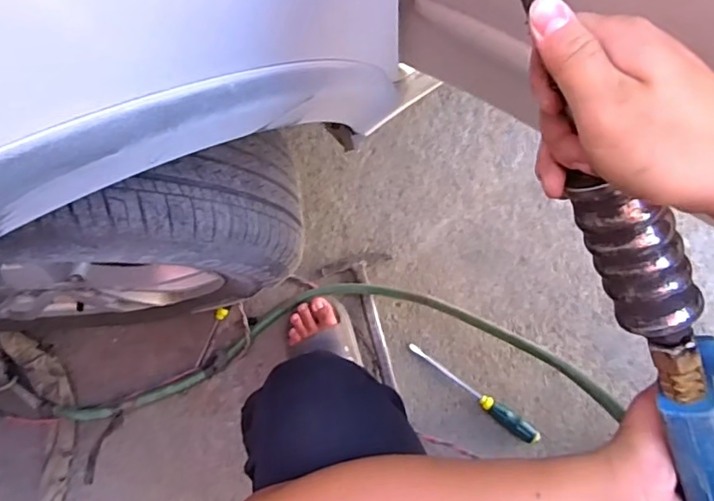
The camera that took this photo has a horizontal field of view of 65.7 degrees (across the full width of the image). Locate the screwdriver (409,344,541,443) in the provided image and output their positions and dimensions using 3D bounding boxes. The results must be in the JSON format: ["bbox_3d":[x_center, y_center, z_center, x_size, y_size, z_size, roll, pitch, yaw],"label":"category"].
[{"bbox_3d":[0.194,0.241,0.924,0.253,0.032,0.030,33,83,6],"label":"screwdriver"}]

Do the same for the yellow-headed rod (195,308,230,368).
[{"bbox_3d":[-0.253,0.147,0.956,0.020,0.024,0.109,26,82,5],"label":"yellow-headed rod"}]

